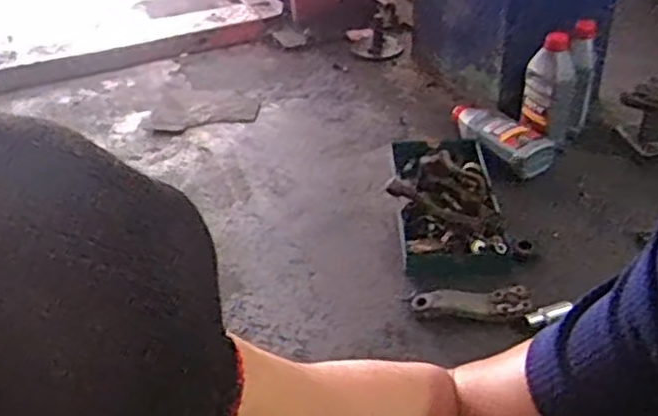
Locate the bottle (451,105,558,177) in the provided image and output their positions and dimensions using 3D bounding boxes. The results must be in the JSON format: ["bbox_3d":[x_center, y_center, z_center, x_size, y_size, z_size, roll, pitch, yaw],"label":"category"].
[{"bbox_3d":[0.347,-0.157,1.491,0.104,0.057,0.278,-23,41,-26],"label":"bottle"}]

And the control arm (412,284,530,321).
[{"bbox_3d":[0.224,0.152,1.130,0.174,0.022,0.061,-2,36,4],"label":"control arm"}]

